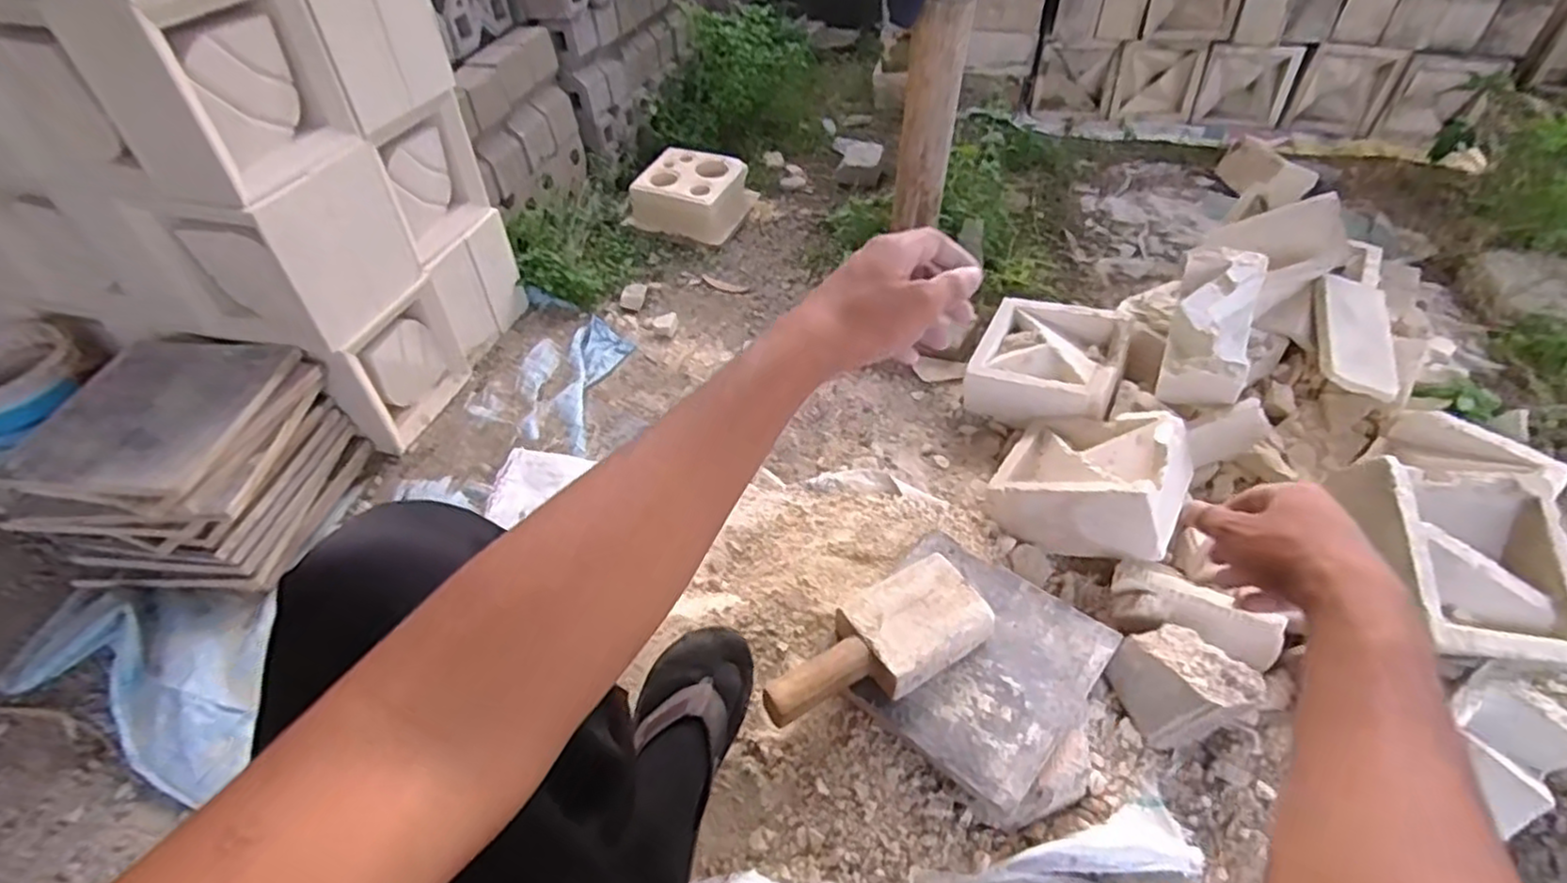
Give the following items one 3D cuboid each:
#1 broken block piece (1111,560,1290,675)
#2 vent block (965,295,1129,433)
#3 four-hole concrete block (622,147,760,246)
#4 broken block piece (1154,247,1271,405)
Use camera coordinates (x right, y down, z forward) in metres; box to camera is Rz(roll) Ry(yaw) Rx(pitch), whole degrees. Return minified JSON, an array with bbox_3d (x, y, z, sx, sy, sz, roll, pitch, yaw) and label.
[{"bbox_3d":[0.460,0.194,0.788,0.169,0.051,0.064,18,49,42],"label":"broken block piece"},{"bbox_3d":[0.413,-0.125,1.101,0.207,0.081,0.209,20,51,23],"label":"vent block"},{"bbox_3d":[-0.213,-0.582,1.641,0.242,0.094,0.237,15,50,19],"label":"four-hole concrete block"},{"bbox_3d":[0.605,-0.163,0.983,0.101,0.099,0.210,16,79,20],"label":"broken block piece"}]

